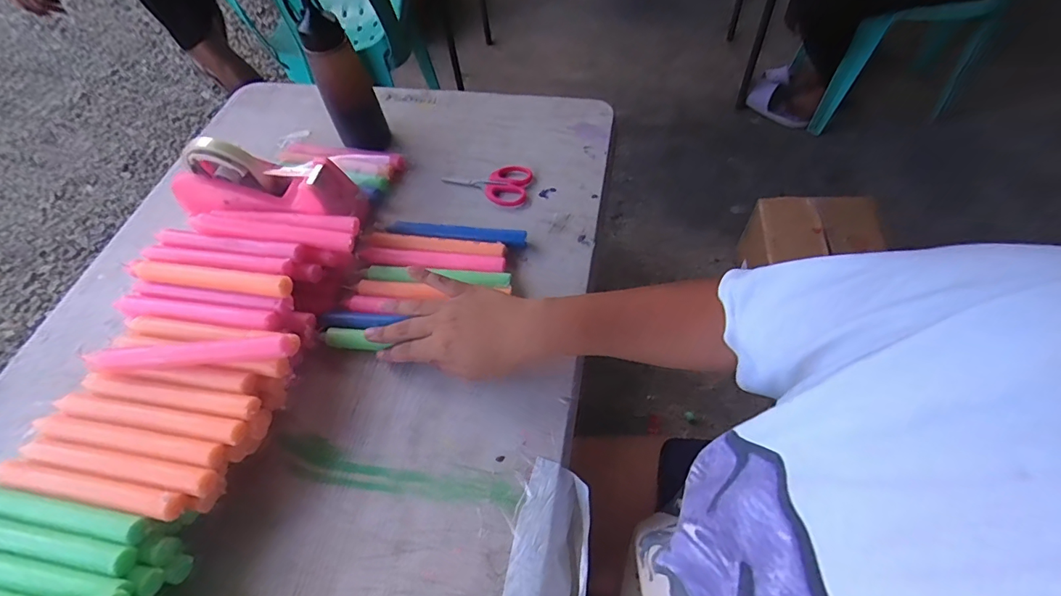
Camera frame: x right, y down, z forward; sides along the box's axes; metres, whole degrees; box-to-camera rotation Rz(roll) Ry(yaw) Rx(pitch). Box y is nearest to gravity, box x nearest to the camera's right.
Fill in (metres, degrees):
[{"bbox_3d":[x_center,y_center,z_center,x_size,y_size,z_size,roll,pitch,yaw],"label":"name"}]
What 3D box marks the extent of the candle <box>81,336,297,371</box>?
[{"bbox_3d":[-0.284,0.045,0.397,0.177,0.022,0.019,-2,57,3],"label":"candle"}]

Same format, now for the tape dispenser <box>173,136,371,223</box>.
[{"bbox_3d":[-0.281,-0.113,0.518,0.182,0.110,0.056,0,57,4],"label":"tape dispenser"}]

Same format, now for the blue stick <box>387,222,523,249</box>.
[{"bbox_3d":[-0.084,-0.074,0.542,0.162,0.016,0.017,9,58,9],"label":"blue stick"}]

